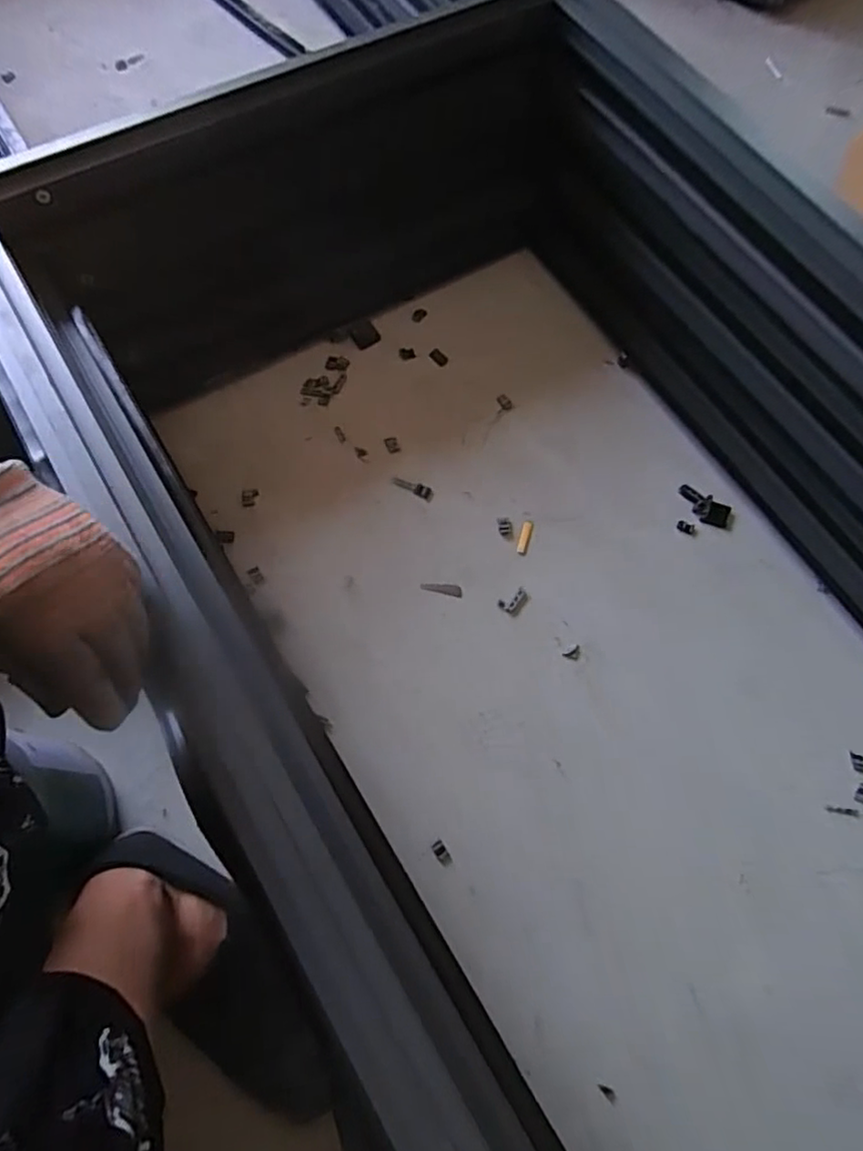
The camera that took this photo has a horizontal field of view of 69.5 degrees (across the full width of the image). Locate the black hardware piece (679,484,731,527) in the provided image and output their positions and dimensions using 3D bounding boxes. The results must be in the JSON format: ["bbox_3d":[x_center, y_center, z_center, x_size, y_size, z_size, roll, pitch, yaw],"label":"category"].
[{"bbox_3d":[0.286,-0.073,0.655,0.057,0.008,0.030,30,72,8],"label":"black hardware piece"}]

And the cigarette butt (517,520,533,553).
[{"bbox_3d":[0.096,-0.039,0.639,0.011,0.004,0.036,17,70,3],"label":"cigarette butt"}]

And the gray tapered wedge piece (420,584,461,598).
[{"bbox_3d":[0.010,0.013,0.617,0.041,0.004,0.010,12,70,2],"label":"gray tapered wedge piece"}]

